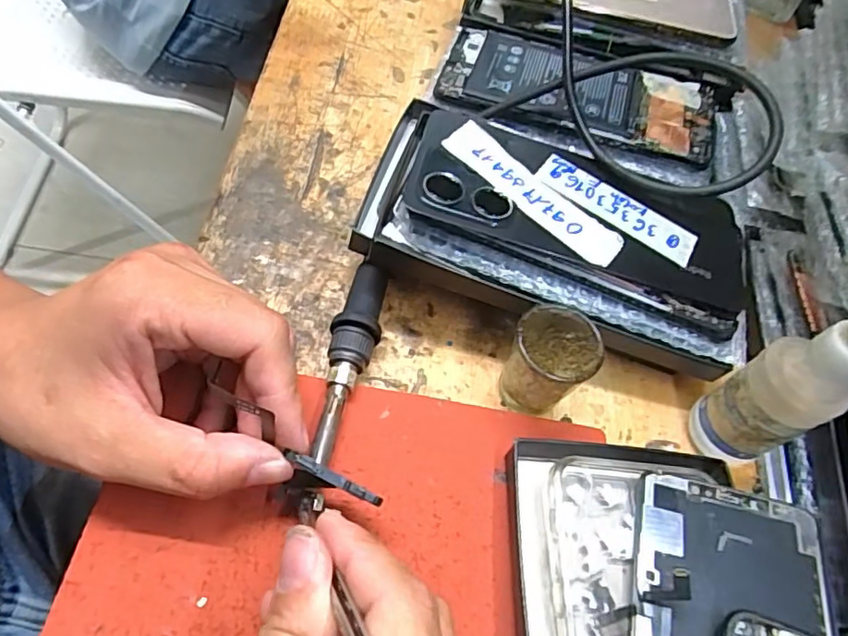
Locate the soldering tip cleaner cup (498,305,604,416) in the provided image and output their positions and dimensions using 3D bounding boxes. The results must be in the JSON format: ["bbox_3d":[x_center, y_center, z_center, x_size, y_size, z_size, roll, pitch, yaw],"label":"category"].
[{"bbox_3d":[0.056,0.022,0.264,0.037,0.046,0.036,4,58,-6],"label":"soldering tip cleaner cup"}]

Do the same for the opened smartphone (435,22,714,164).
[{"bbox_3d":[0.091,-0.134,0.350,0.160,0.007,0.076,16,60,4],"label":"opened smartphone"}]

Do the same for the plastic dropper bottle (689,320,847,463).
[{"bbox_3d":[0.142,0.031,0.238,0.028,0.105,0.033,-22,64,-20],"label":"plastic dropper bottle"}]

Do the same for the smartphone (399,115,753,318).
[{"bbox_3d":[0.074,-0.053,0.279,0.161,0.009,0.067,19,60,-3],"label":"smartphone"}]

